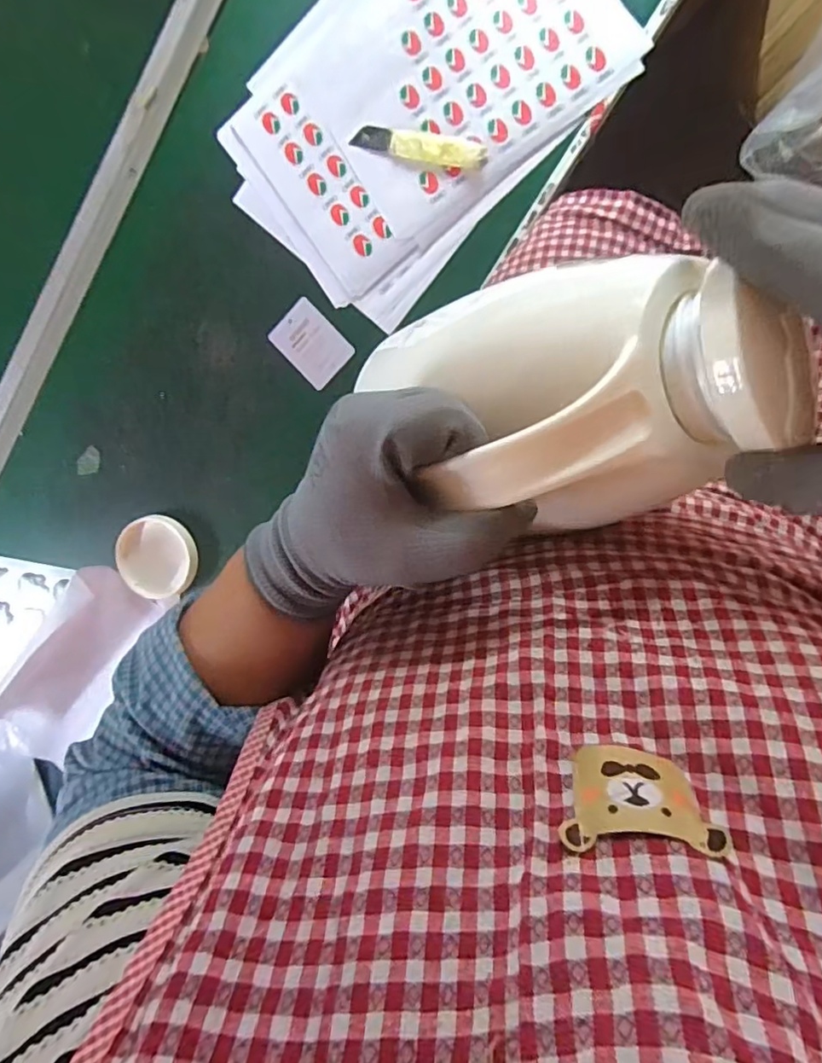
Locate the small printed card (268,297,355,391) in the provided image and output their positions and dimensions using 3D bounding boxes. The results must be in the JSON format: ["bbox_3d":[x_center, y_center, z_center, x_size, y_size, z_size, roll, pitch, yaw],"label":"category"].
[{"bbox_3d":[-0.090,-0.168,0.501,0.051,0.004,0.068,-43,87,13],"label":"small printed card"}]

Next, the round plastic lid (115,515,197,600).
[{"bbox_3d":[-0.245,0.025,0.537,0.071,0.012,0.078,1,97,6],"label":"round plastic lid"}]

